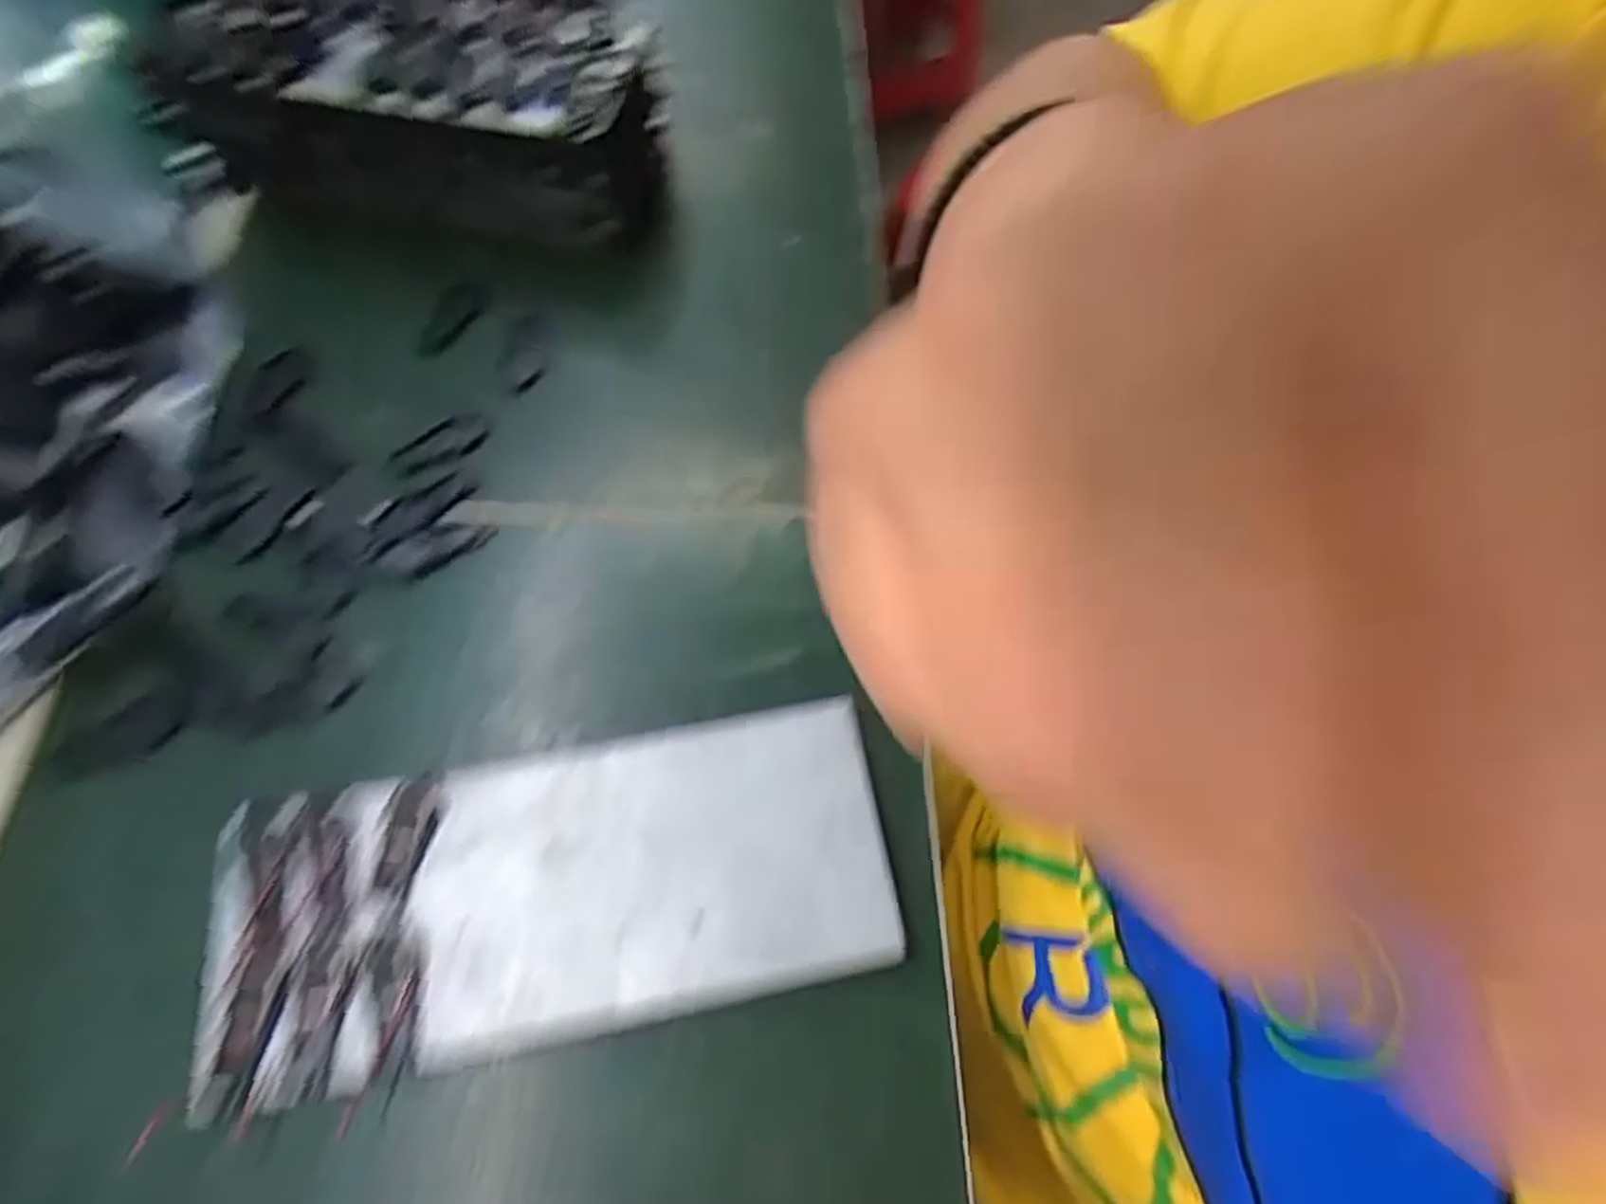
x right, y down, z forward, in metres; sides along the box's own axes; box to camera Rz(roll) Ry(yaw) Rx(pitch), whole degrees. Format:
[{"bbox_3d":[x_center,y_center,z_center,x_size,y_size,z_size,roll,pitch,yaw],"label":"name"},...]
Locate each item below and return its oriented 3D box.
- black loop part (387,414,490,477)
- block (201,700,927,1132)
[{"bbox_3d":[-0.145,-0.064,0.302,0.039,0.004,0.019,-25,69,-14],"label":"black loop part"},{"bbox_3d":[-0.073,0.086,0.232,0.195,0.010,0.081,-9,66,-7],"label":"block"}]

